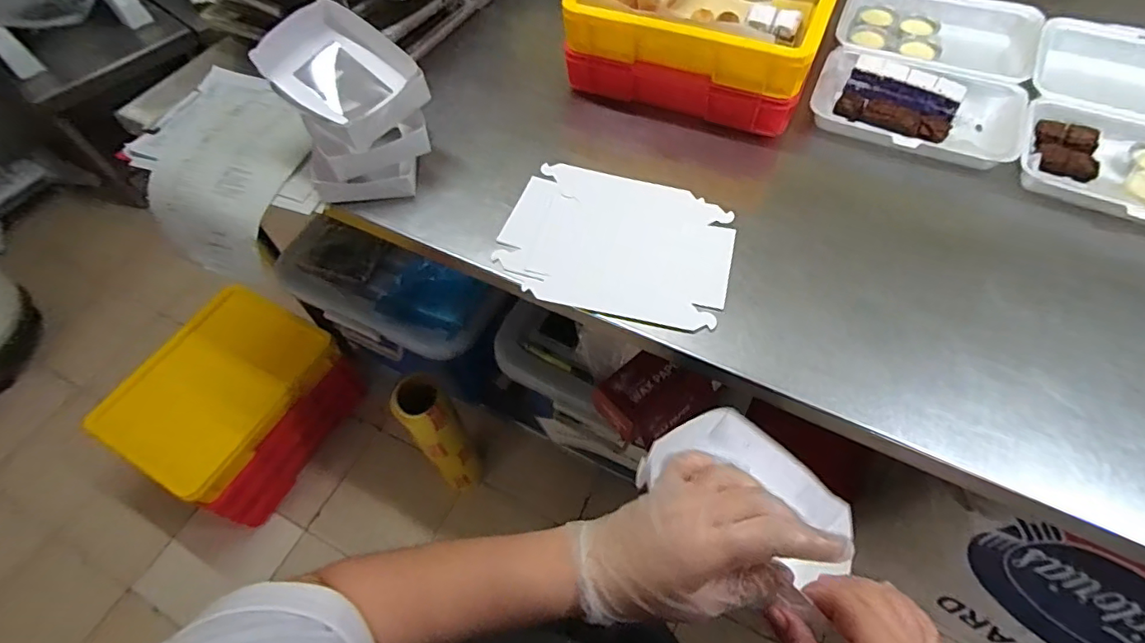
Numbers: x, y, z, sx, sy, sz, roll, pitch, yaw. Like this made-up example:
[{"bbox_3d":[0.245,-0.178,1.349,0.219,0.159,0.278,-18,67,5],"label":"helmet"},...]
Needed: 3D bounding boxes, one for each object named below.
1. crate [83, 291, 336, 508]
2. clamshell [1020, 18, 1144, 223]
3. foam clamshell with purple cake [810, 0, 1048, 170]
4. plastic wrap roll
[{"bbox_3d":[-0.838,0.139,1.269,0.377,0.114,0.444,28,63,19],"label":"crate"},{"bbox_3d":[0.800,-0.286,0.750,0.277,0.040,0.425,23,62,16],"label":"clamshell"},{"bbox_3d":[0.554,-0.398,0.838,0.288,0.040,0.408,22,61,15],"label":"foam clamshell with purple cake"},{"bbox_3d":[-0.279,0.271,1.212,0.100,0.492,0.106,-1,58,2],"label":"plastic wrap roll"}]

